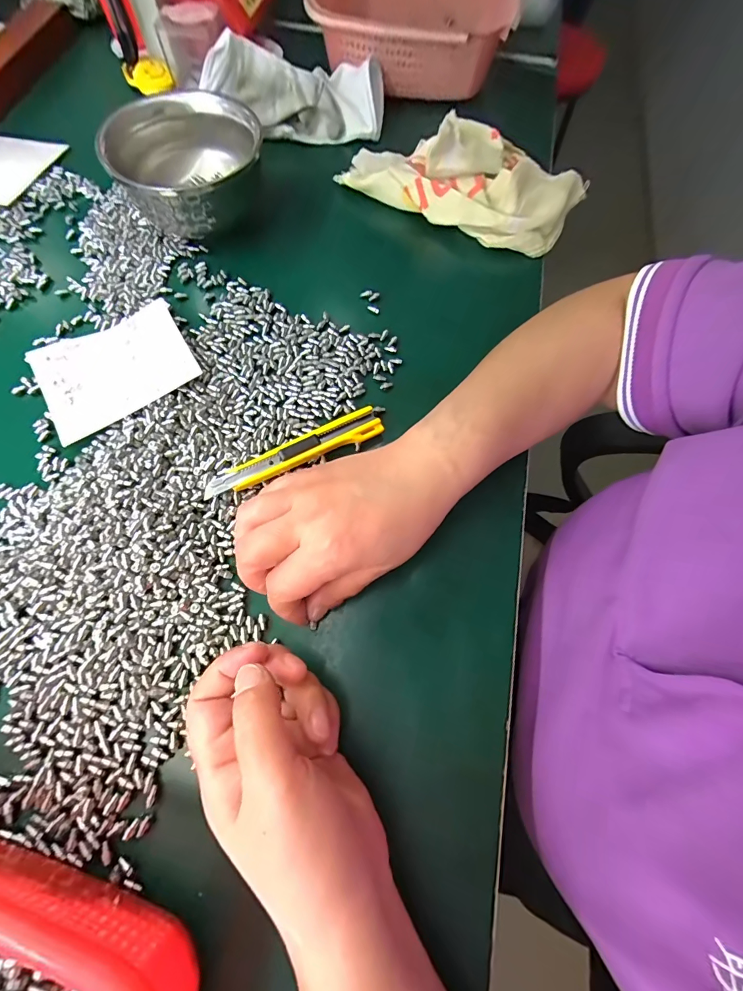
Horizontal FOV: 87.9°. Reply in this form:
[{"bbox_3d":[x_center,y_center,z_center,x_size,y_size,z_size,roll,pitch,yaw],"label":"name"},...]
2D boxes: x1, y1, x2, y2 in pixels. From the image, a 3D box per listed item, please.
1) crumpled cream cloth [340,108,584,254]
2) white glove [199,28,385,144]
[{"bbox_3d":[0.084,-0.311,0.353,0.219,0.071,0.102,28,71,9],"label":"crumpled cream cloth"},{"bbox_3d":[-0.075,-0.411,0.395,0.181,0.062,0.079,-6,72,-18],"label":"white glove"}]

